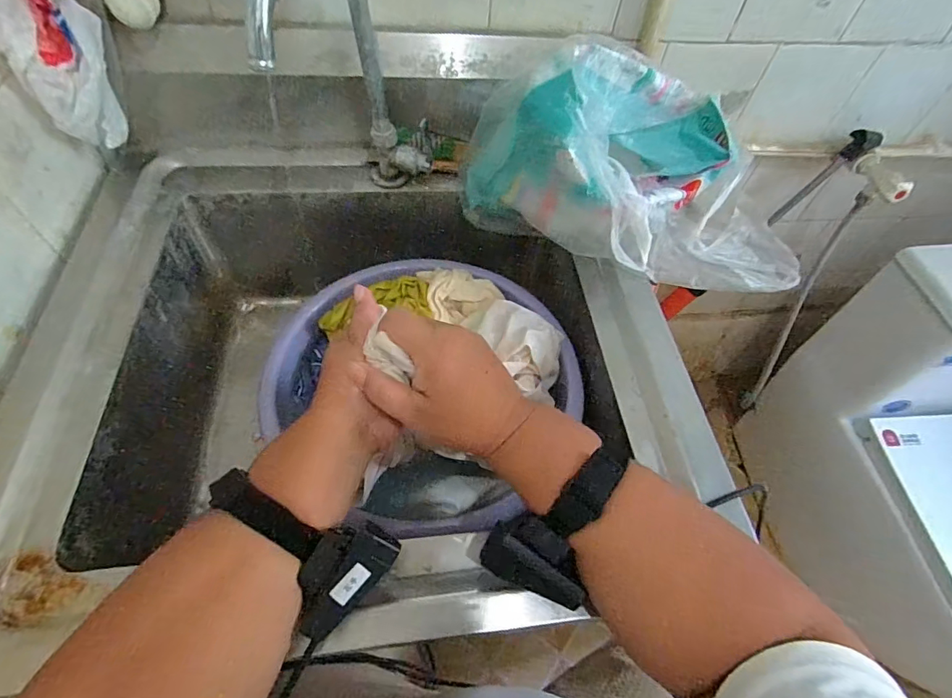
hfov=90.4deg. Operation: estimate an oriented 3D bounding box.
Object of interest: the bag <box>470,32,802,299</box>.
[{"bbox_3d":[0.166,-0.172,0.479,0.356,0.176,0.161,7,56,-1],"label":"bag"}]

